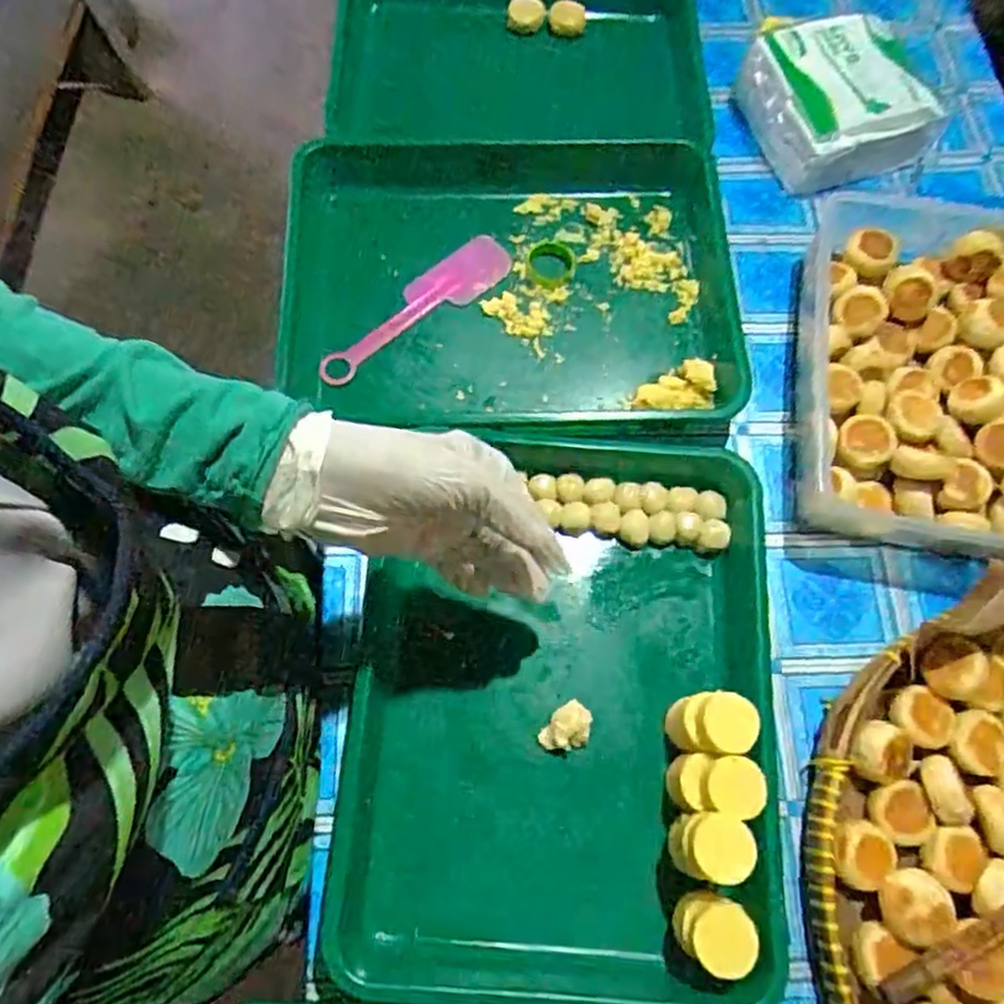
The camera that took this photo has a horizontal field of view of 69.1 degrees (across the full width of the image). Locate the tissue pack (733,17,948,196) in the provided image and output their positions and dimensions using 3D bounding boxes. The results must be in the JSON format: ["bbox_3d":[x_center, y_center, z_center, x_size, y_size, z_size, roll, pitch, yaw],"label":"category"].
[{"bbox_3d":[0.317,-0.380,0.692,0.136,0.064,0.142,-21,72,-9],"label":"tissue pack"}]

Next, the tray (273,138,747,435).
[{"bbox_3d":[0.009,-0.182,0.611,0.373,0.049,0.276,0,70,-2],"label":"tray"}]

